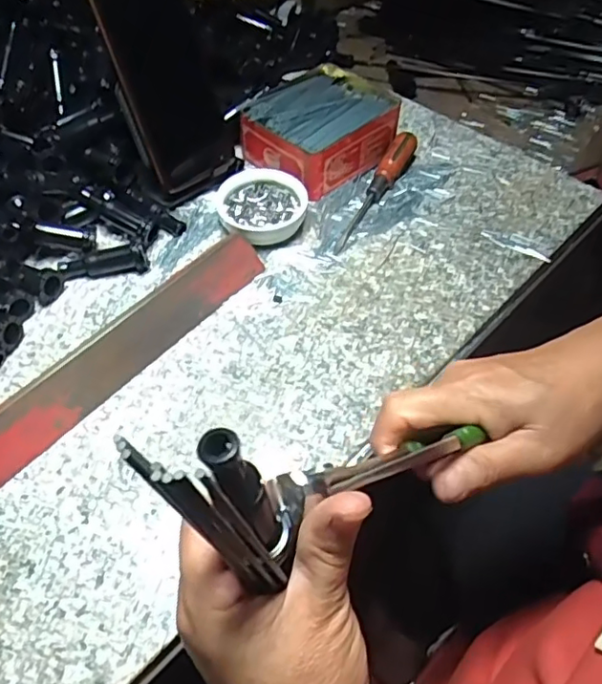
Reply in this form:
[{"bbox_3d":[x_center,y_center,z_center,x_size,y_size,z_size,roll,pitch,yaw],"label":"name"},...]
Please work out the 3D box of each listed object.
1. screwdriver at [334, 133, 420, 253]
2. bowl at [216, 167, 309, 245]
[{"bbox_3d":[0.065,-0.132,0.514,0.022,0.027,0.148,23,56,16],"label":"screwdriver"},{"bbox_3d":[-0.032,-0.110,0.494,0.068,0.028,0.072,0,53,0],"label":"bowl"}]

